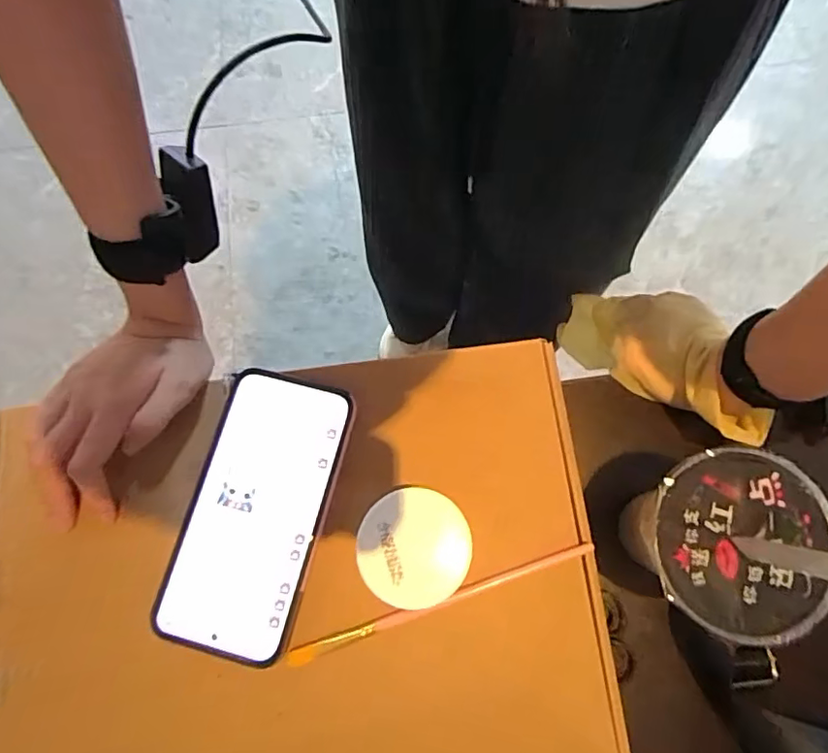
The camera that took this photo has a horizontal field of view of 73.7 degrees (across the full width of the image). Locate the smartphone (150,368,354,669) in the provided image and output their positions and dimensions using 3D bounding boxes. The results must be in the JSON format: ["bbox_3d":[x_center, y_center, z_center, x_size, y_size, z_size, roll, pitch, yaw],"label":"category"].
[{"bbox_3d":[-0.091,0.078,0.325,0.077,0.010,0.159,13,76,5],"label":"smartphone"}]

